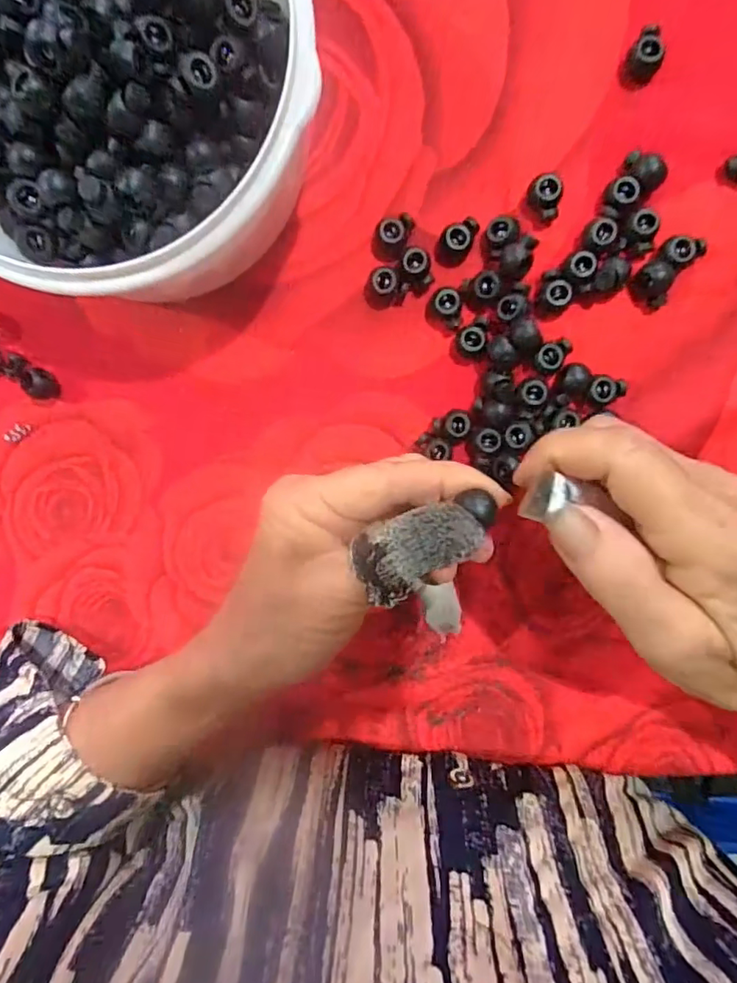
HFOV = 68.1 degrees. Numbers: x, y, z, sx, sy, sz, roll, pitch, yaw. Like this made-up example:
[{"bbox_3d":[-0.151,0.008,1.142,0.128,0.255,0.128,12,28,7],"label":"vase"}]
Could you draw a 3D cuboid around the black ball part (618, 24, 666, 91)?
[{"bbox_3d":[0.123,-0.192,0.242,0.016,0.011,0.020,32,96,0],"label":"black ball part"}]

